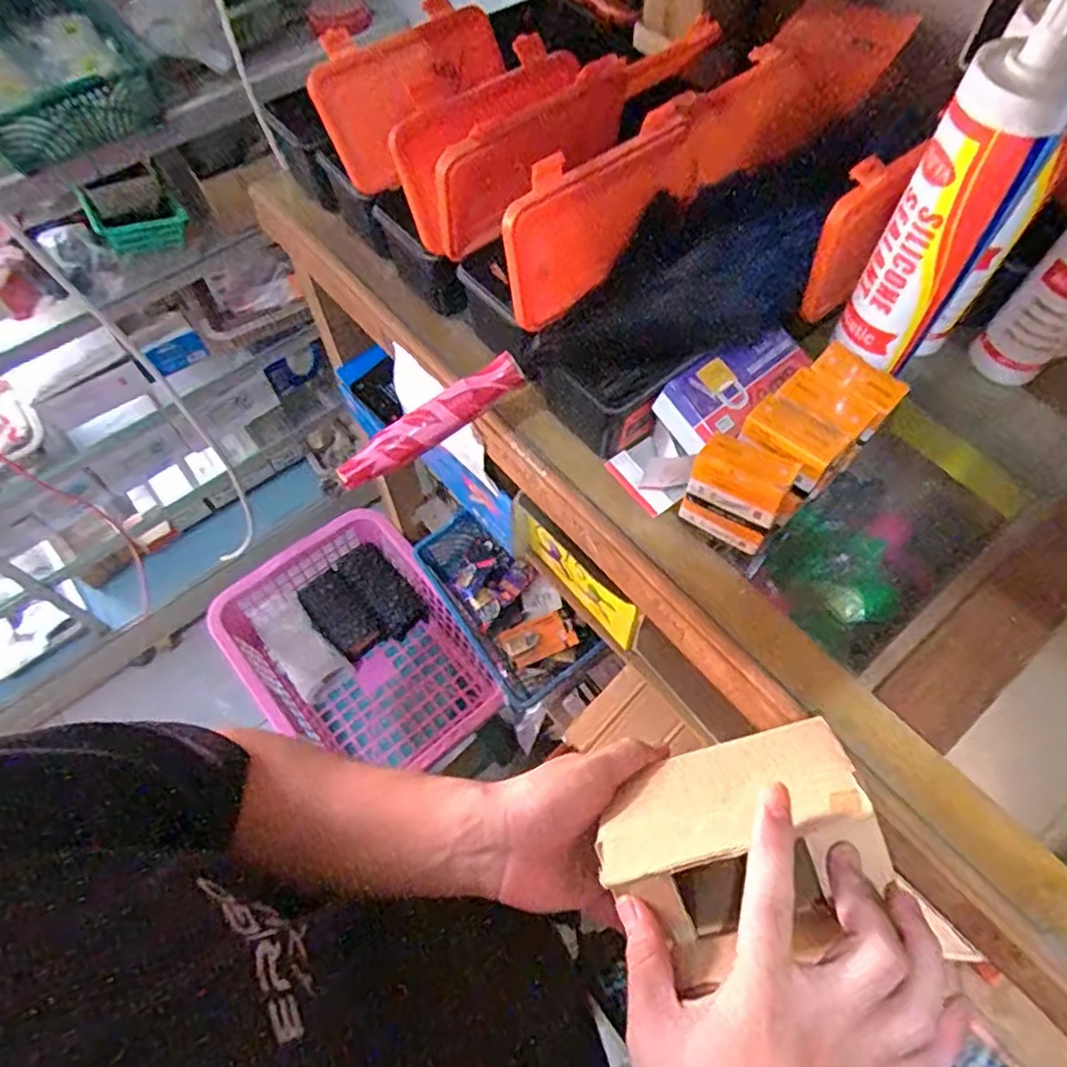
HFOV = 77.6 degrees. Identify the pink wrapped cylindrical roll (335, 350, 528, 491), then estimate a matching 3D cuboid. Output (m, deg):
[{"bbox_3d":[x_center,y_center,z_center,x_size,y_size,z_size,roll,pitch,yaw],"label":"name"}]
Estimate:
[{"bbox_3d":[-0.059,-0.063,0.383,0.118,0.022,0.017,-34,65,-3],"label":"pink wrapped cylindrical roll"}]

